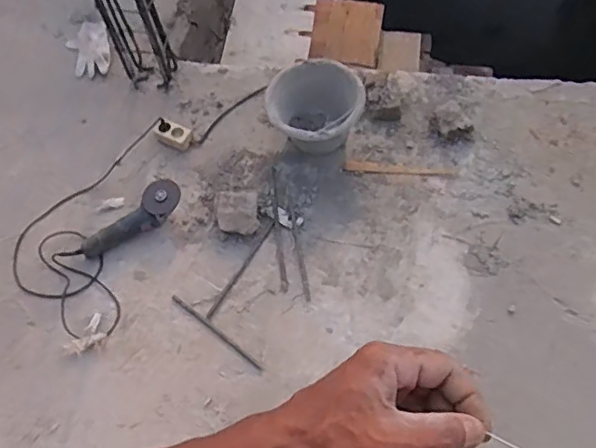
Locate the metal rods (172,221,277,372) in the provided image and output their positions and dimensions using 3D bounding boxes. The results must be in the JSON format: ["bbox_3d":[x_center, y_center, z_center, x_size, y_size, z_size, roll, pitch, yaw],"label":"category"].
[{"bbox_3d":[-0.104,0.156,1.489,0.274,0.007,0.309,37,75,10],"label":"metal rods"}]

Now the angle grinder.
[{"bbox_3d":[-0.434,-0.008,1.544,0.290,0.082,0.088,-36,68,-13],"label":"angle grinder"}]

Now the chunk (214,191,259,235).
[{"bbox_3d":[-0.159,-0.026,1.545,0.109,0.061,0.115,-2,64,4],"label":"chunk"}]

